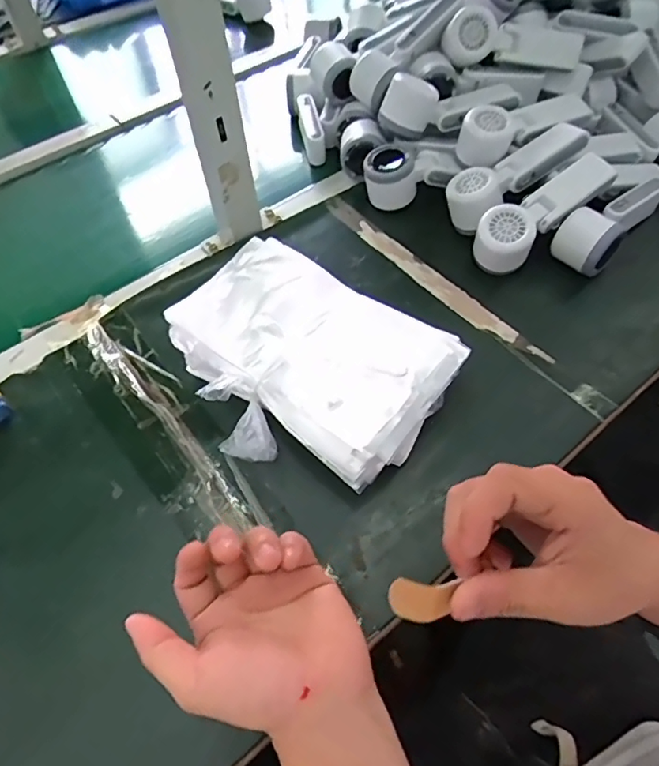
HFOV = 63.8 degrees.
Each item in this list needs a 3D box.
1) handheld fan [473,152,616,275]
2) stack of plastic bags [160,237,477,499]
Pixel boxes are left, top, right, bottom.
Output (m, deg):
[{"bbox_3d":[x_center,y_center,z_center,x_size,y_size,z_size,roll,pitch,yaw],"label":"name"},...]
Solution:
[{"bbox_3d":[0.230,-0.184,0.573,0.163,0.071,0.054,-33,61,-19],"label":"handheld fan"},{"bbox_3d":[-0.020,-0.018,0.481,0.238,0.067,0.193,27,61,19],"label":"stack of plastic bags"}]

